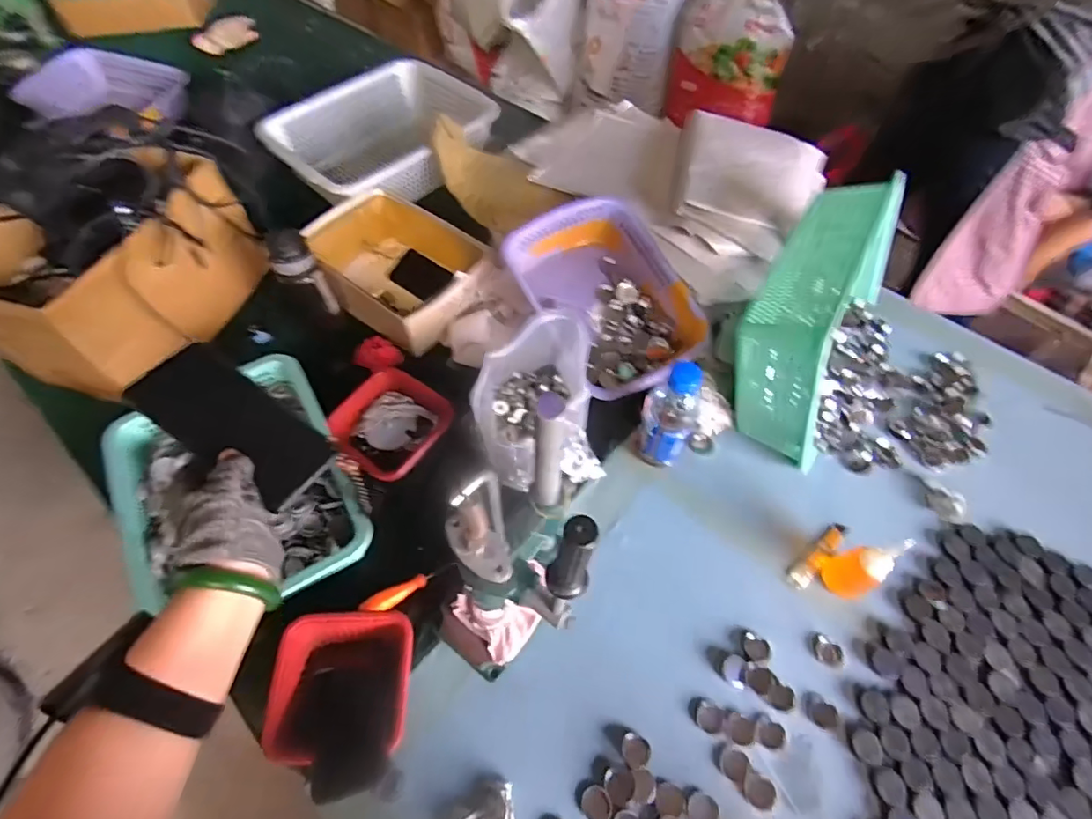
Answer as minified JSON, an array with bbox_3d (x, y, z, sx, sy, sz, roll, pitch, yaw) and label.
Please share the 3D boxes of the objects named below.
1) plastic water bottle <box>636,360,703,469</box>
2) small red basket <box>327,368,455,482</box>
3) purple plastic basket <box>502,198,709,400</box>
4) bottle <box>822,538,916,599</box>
[{"bbox_3d":[0.181,0.004,0.757,0.075,0.209,0.085,23,61,14],"label":"plastic water bottle"},{"bbox_3d":[-0.235,0.031,0.817,0.147,0.071,0.155,33,63,18],"label":"small red basket"},{"bbox_3d":[0.095,-0.188,0.914,0.258,0.110,0.338,-34,83,-17],"label":"purple plastic basket"},{"bbox_3d":[0.409,0.201,0.682,0.057,0.119,0.050,30,62,17],"label":"bottle"}]

